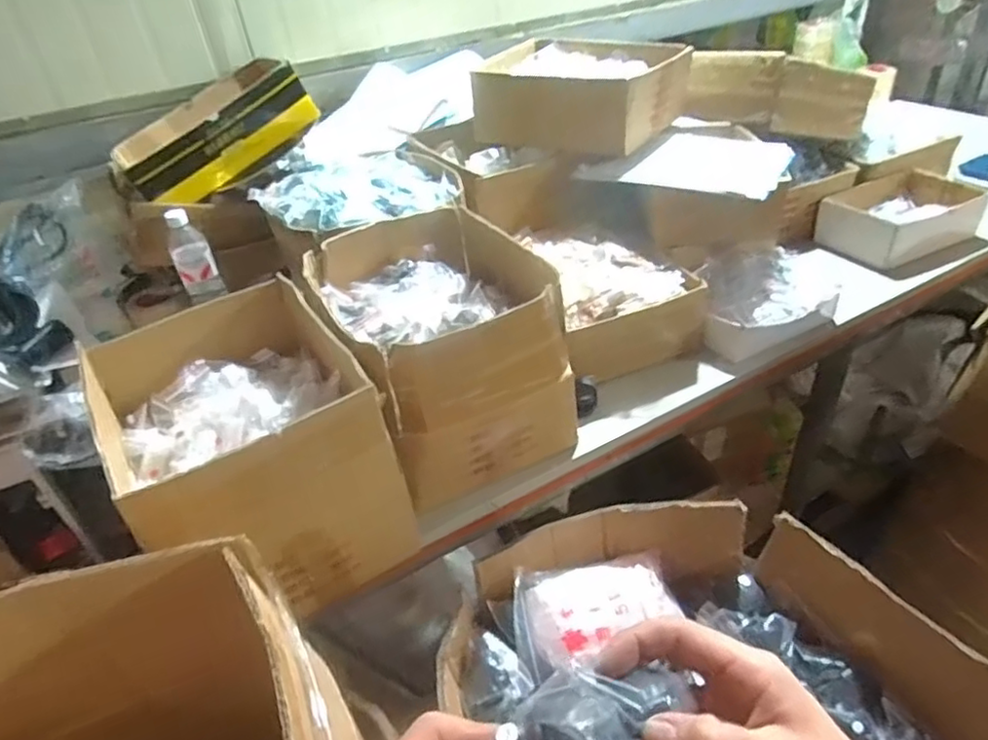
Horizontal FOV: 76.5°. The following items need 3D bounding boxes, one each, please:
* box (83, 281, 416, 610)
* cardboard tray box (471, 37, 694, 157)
[{"bbox_3d":[-0.269,0.097,0.702,0.237,0.218,0.284,-28,42,-25],"label":"box"},{"bbox_3d":[0.153,-0.519,1.184,0.354,0.127,0.270,20,44,31],"label":"cardboard tray box"}]

